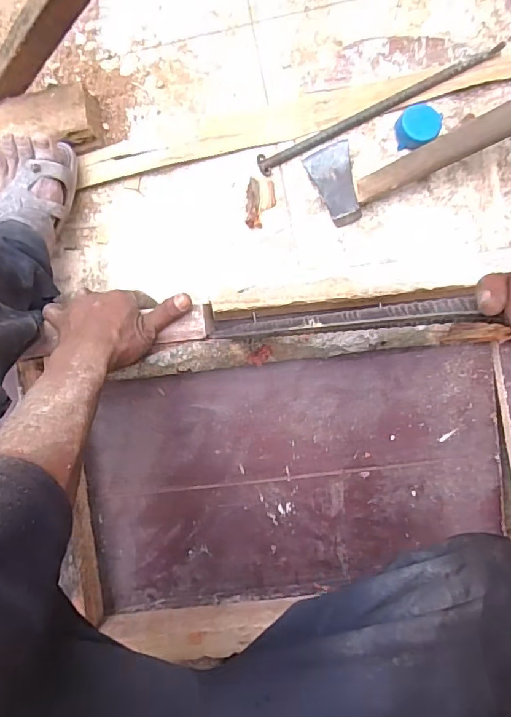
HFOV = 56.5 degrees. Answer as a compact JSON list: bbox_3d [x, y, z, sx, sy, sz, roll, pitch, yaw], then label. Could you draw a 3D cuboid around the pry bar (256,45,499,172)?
[{"bbox_3d":[0.169,-0.343,0.651,0.359,0.017,0.025,-25,86,2],"label":"pry bar"}]

